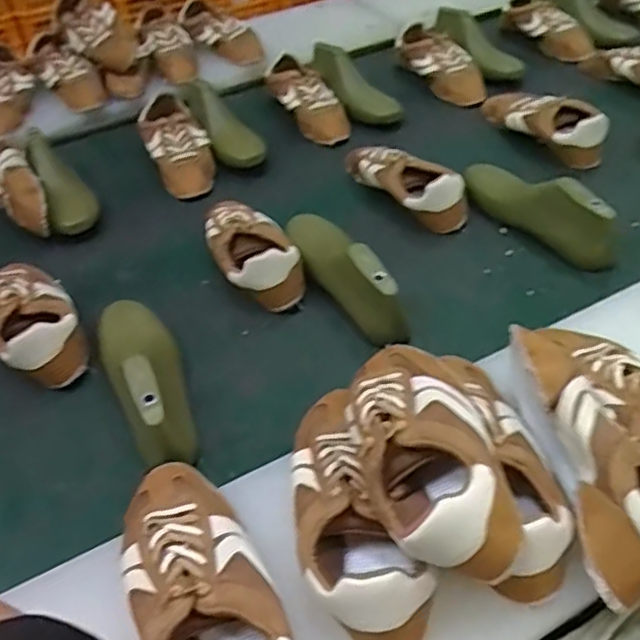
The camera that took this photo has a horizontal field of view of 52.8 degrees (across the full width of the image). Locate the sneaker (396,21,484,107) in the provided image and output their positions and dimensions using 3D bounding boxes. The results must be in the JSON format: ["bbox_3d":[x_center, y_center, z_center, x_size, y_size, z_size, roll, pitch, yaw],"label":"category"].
[{"bbox_3d":[0.234,-0.482,1.254,0.088,0.090,0.250,-19,47,-12],"label":"sneaker"}]

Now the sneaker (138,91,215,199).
[{"bbox_3d":[-0.239,-0.284,1.084,0.103,0.090,0.235,-19,47,-12],"label":"sneaker"}]

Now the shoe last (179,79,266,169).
[{"bbox_3d":[-0.170,-0.336,1.083,0.082,0.065,0.231,-28,67,-21],"label":"shoe last"}]

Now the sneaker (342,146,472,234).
[{"bbox_3d":[0.125,-0.205,0.975,0.078,0.082,0.221,-29,50,-21],"label":"sneaker"}]

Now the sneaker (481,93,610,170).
[{"bbox_3d":[0.358,-0.331,1.076,0.098,0.077,0.257,-27,49,-20],"label":"sneaker"}]

